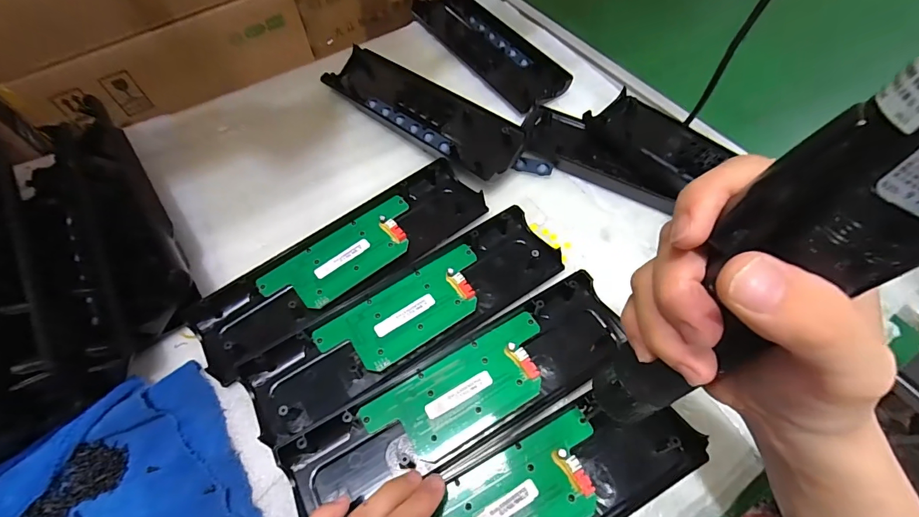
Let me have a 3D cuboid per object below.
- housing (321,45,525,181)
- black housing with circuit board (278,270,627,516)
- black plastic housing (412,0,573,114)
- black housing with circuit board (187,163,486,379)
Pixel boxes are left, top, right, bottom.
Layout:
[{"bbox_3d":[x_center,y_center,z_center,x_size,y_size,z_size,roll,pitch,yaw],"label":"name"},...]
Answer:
[{"bbox_3d":[-0.040,-0.155,0.433,0.237,0.026,0.066,37,66,22],"label":"housing"},{"bbox_3d":[0.007,0.092,0.288,0.243,0.017,0.070,-26,60,-13],"label":"black housing with circuit board"},{"bbox_3d":[0.032,-0.257,0.496,0.065,0.021,0.245,-29,61,-14],"label":"black plastic housing"},{"bbox_3d":[-0.091,-0.004,0.344,0.246,0.018,0.072,-37,64,-19],"label":"black housing with circuit board"}]

